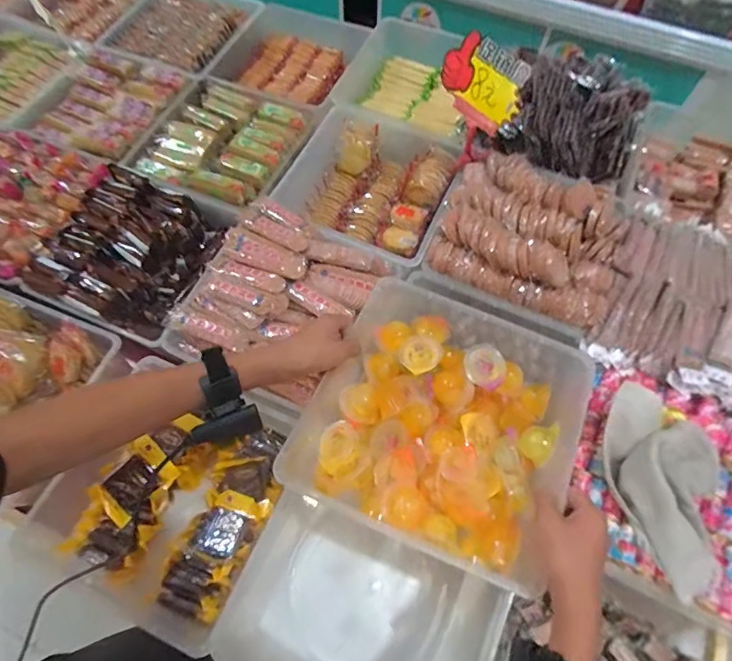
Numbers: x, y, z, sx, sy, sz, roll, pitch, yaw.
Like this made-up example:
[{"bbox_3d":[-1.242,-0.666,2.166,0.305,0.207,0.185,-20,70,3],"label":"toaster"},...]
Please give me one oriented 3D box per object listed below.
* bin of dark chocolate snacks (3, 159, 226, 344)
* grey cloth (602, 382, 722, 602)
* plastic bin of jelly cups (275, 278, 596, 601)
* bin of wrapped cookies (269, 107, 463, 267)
[{"bbox_3d":[-0.394,-0.120,0.807,0.294,0.111,0.274,20,66,9],"label":"bin of dark chocolate snacks"},{"bbox_3d":[0.380,0.189,0.564,0.113,0.068,0.234,-10,65,-5],"label":"grey cloth"},{"bbox_3d":[0.090,0.106,0.559,0.303,0.090,0.292,24,67,10],"label":"plastic bin of jelly cups"},{"bbox_3d":[0.004,-0.258,0.850,0.288,0.110,0.257,22,66,10],"label":"bin of wrapped cookies"}]

